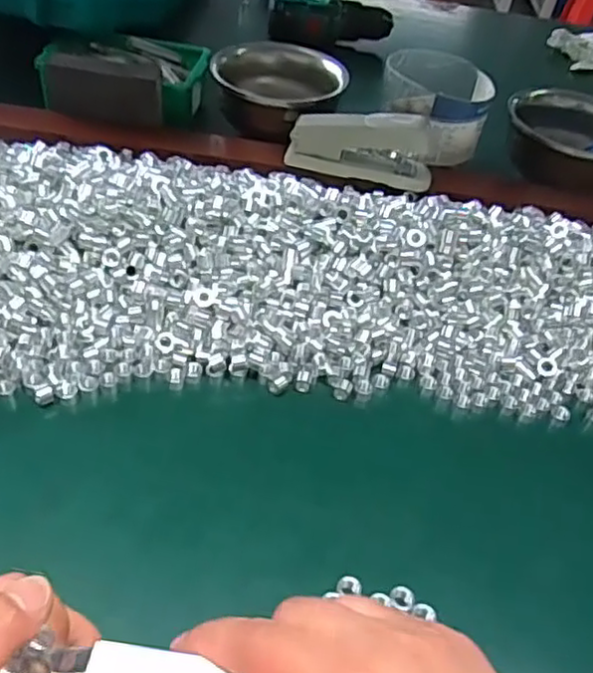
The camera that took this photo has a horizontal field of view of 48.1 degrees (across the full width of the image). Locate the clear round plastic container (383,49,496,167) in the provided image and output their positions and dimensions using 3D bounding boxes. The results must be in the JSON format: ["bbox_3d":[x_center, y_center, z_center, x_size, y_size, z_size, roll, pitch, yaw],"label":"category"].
[{"bbox_3d":[0.134,-0.217,0.623,0.106,0.068,0.098,5,44,-5],"label":"clear round plastic container"}]

